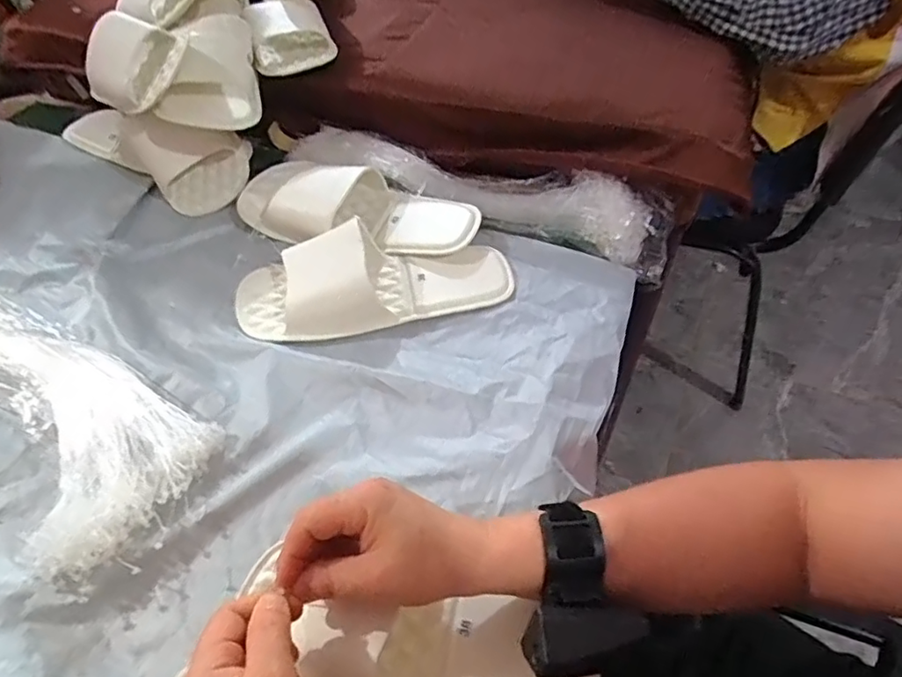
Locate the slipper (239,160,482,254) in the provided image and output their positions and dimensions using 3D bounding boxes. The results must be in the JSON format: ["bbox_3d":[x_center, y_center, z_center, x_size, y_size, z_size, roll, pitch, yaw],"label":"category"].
[{"bbox_3d":[-0.103,-0.147,0.646,0.263,0.049,0.104,8,51,10],"label":"slipper"}]

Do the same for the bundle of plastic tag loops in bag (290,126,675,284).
[{"bbox_3d":[0.024,-0.179,0.681,0.464,0.047,0.089,21,54,19],"label":"bundle of plastic tag loops in bag"}]

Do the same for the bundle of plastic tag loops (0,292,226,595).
[{"bbox_3d":[-0.390,0.023,0.515,0.452,0.051,0.148,30,57,25],"label":"bundle of plastic tag loops"}]

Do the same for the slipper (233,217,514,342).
[{"bbox_3d":[-0.078,-0.068,0.578,0.276,0.054,0.114,-12,50,-7],"label":"slipper"}]

